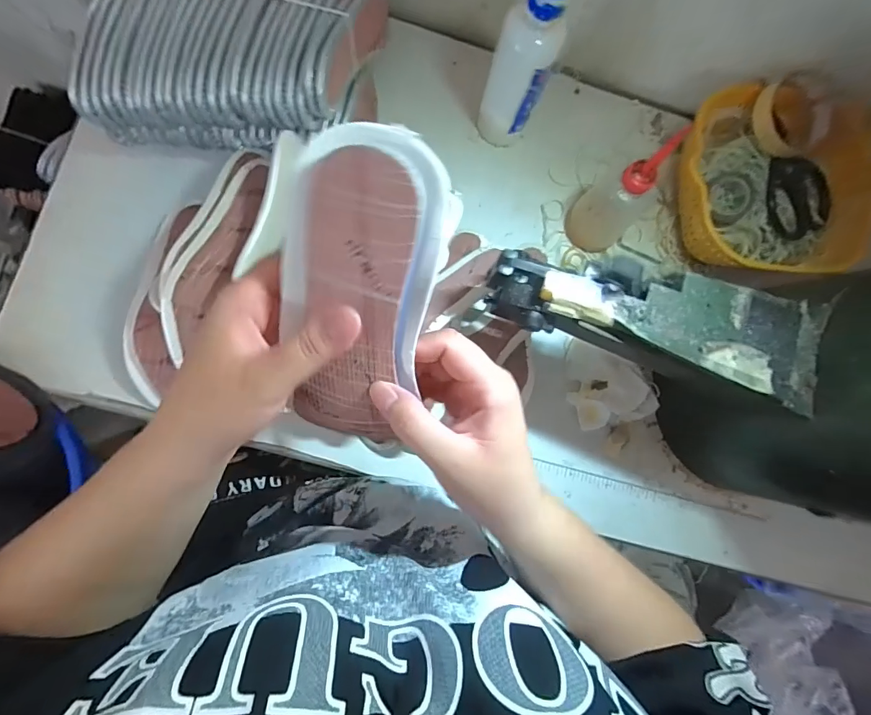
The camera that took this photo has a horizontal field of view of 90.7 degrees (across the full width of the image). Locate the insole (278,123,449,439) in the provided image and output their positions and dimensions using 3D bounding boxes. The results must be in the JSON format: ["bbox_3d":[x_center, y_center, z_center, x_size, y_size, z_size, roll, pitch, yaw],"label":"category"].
[{"bbox_3d":[-0.042,-0.025,0.228,0.074,0.016,0.171,10,118,-5],"label":"insole"}]

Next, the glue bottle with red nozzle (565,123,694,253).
[{"bbox_3d":[0.191,-0.161,0.447,0.060,0.144,0.065,1,84,-6],"label":"glue bottle with red nozzle"}]

